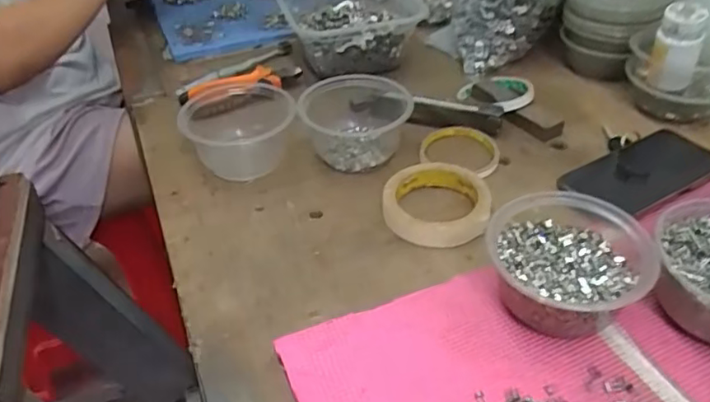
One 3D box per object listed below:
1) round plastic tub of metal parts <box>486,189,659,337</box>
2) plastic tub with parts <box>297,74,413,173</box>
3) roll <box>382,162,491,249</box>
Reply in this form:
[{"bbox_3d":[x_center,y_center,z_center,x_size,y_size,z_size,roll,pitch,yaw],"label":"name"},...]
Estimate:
[{"bbox_3d":[0.160,0.050,0.445,0.111,0.056,0.114,-1,40,1],"label":"round plastic tub of metal parts"},{"bbox_3d":[0.004,-0.086,0.625,0.120,0.058,0.107,-5,40,-3],"label":"plastic tub with parts"},{"bbox_3d":[0.076,0.001,0.554,0.096,0.021,0.093,-1,40,1],"label":"roll"}]

